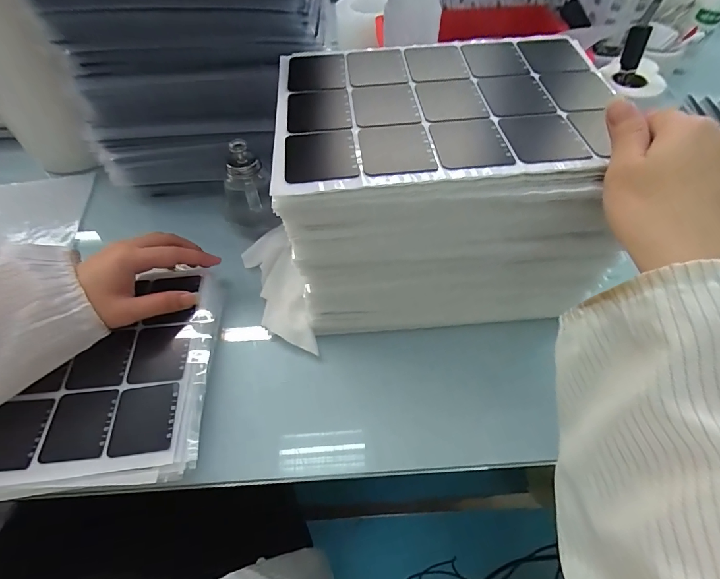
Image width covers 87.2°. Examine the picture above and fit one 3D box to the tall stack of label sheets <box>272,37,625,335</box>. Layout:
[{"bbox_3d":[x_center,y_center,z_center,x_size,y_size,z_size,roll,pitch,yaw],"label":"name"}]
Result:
[{"bbox_3d":[0.061,-0.094,0.361,0.237,0.172,0.189,-4,55,-1],"label":"tall stack of label sheets"}]

